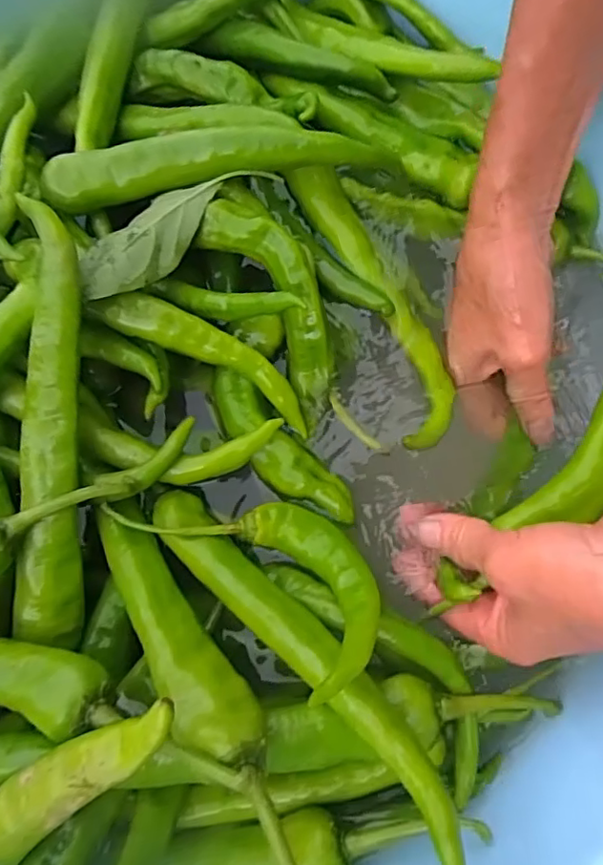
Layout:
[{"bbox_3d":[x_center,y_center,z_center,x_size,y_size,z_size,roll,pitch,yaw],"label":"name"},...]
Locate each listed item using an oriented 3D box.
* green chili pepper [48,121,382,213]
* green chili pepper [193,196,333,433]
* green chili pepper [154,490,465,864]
[{"bbox_3d":[-0.043,-0.136,0.298,0.166,0.029,0.022,-11,77,-4],"label":"green chili pepper"},{"bbox_3d":[-0.010,-0.061,0.294,0.040,0.021,0.117,-27,103,-7],"label":"green chili pepper"},{"bbox_3d":[-0.002,0.089,0.245,0.024,0.018,0.185,-45,64,-10],"label":"green chili pepper"}]

